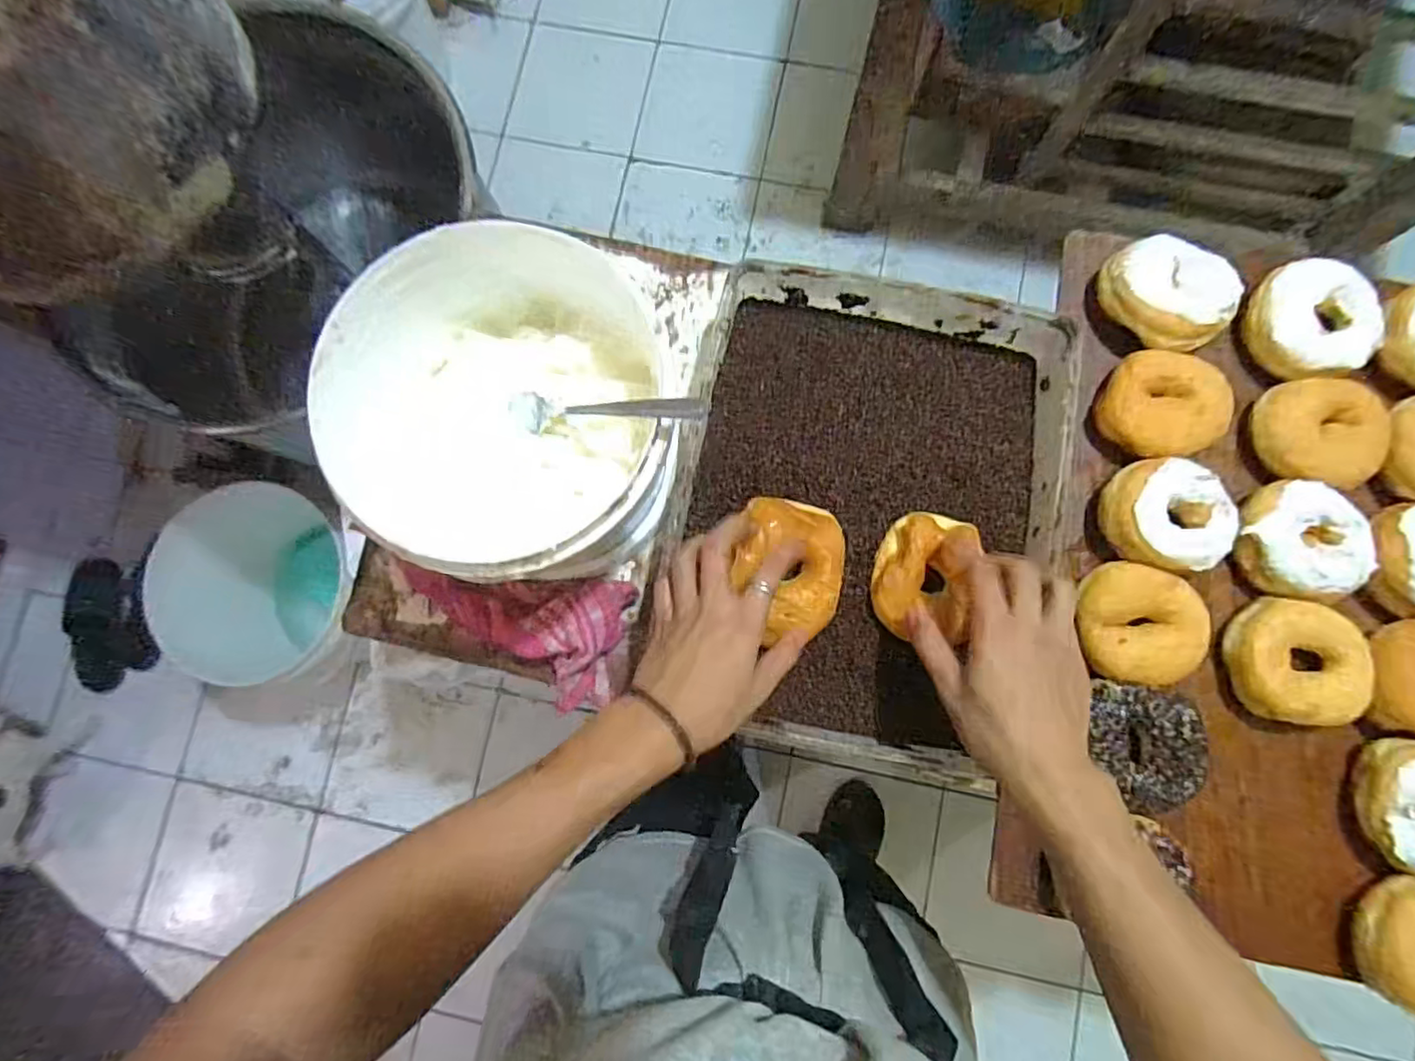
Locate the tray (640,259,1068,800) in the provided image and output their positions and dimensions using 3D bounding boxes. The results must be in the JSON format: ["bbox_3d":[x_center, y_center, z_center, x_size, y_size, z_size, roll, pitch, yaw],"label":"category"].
[{"bbox_3d":[0.115,-0.016,0.514,0.280,0.047,0.364,14,83,4],"label":"tray"}]

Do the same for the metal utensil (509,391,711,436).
[{"bbox_3d":[-0.074,-0.078,0.424,0.147,0.032,0.024,5,81,27],"label":"metal utensil"}]

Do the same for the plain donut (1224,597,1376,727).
[{"bbox_3d":[0.455,0.101,0.499,0.092,0.030,0.089,8,82,3],"label":"plain donut"}]

